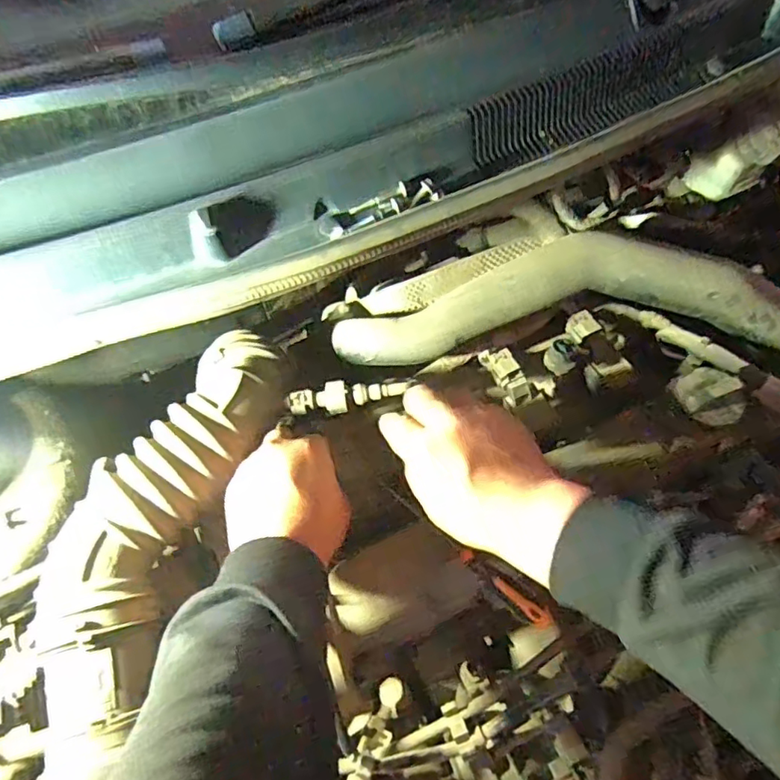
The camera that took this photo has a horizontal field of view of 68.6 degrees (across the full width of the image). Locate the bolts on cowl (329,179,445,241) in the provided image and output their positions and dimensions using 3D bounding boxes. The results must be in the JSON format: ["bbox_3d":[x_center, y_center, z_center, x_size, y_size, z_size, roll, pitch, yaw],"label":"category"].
[{"bbox_3d":[-0.007,-0.153,0.466,0.095,0.014,0.027,-21,66,-8],"label":"bolts on cowl"}]

